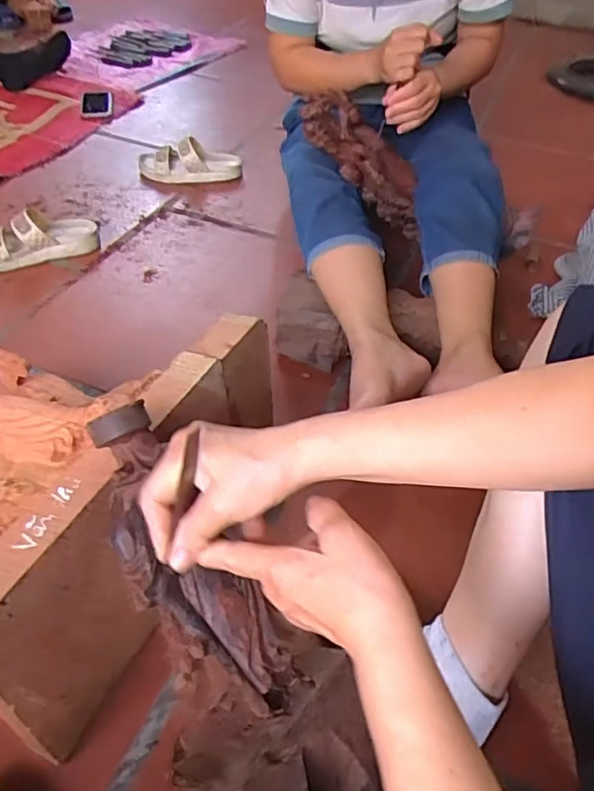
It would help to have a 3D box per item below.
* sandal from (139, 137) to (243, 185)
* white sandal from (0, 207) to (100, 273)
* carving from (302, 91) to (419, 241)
[{"bbox_3d":[-0.235,-0.521,1.318,0.223,0.075,0.096,-2,44,-7],"label":"sandal"},{"bbox_3d":[-0.468,-0.280,1.058,0.226,0.069,0.087,-14,47,-19],"label":"white sandal"},{"bbox_3d":[0.116,-0.375,0.968,0.281,0.080,0.069,40,35,-28],"label":"carving"}]

